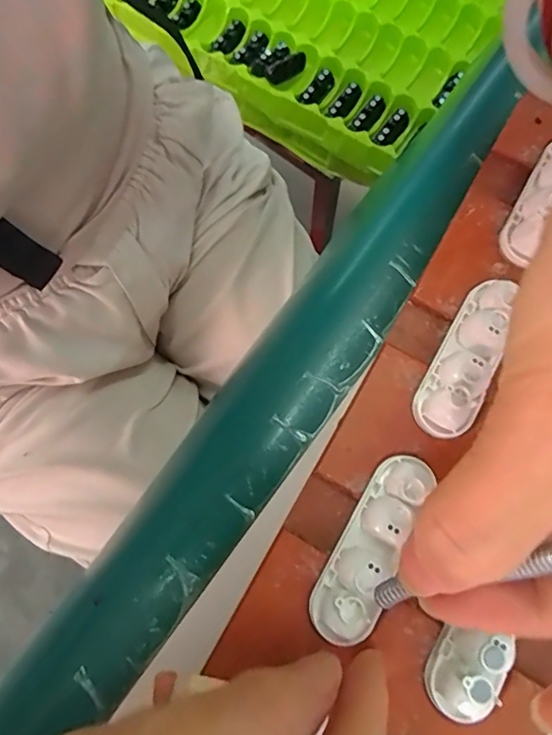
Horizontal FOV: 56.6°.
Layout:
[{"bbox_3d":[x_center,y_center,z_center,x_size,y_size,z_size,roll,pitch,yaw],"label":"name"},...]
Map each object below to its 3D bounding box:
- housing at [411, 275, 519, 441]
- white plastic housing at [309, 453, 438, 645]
[{"bbox_3d":[0.067,-0.006,0.178,0.017,0.016,0.060,24,75,6],"label":"housing"},{"bbox_3d":[0.030,0.055,0.161,0.017,0.018,0.061,28,73,7],"label":"white plastic housing"}]

